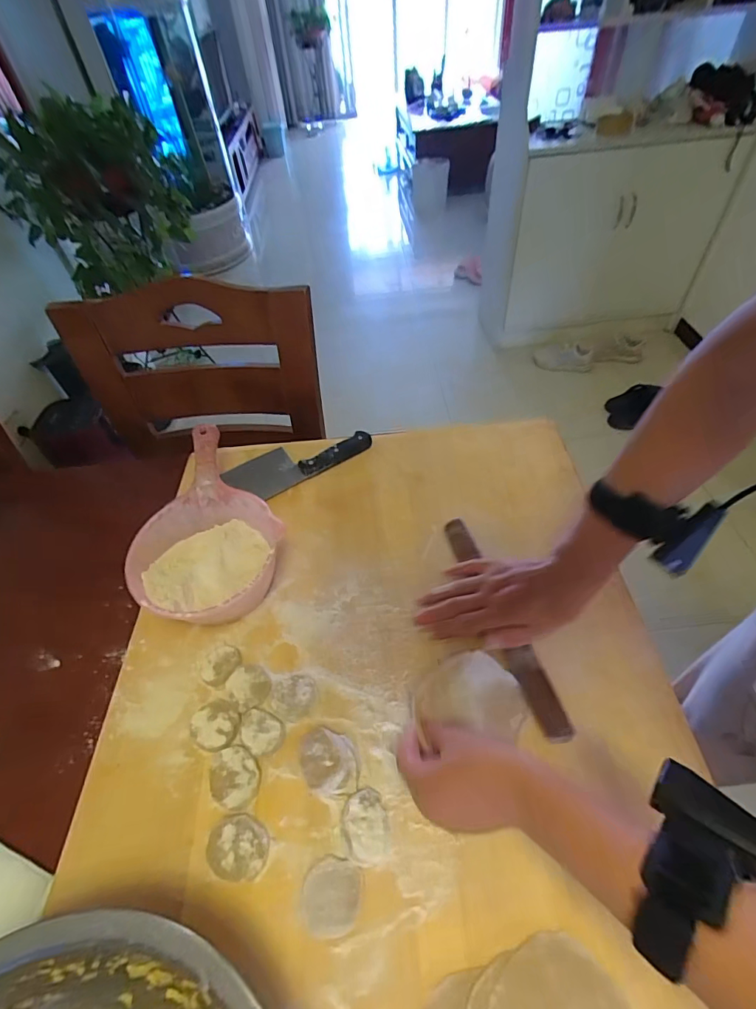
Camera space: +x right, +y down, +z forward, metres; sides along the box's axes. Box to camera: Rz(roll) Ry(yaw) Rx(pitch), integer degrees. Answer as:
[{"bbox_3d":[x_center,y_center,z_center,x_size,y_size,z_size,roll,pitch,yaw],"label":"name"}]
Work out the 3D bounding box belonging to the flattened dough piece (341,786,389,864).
[{"bbox_3d":[-0.011,0.262,0.368,0.036,0.015,0.049,-7,50,-1],"label":"flattened dough piece"}]

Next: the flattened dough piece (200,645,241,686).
[{"bbox_3d":[-0.164,0.164,0.466,0.040,0.016,0.041,-2,50,3],"label":"flattened dough piece"}]

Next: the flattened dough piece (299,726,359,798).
[{"bbox_3d":[-0.043,0.225,0.395,0.046,0.022,0.051,-11,50,-4],"label":"flattened dough piece"}]

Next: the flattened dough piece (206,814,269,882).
[{"bbox_3d":[-0.114,0.280,0.368,0.049,0.013,0.041,10,52,13],"label":"flattened dough piece"}]

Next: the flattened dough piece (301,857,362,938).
[{"bbox_3d":[-0.036,0.300,0.346,0.043,0.012,0.045,-2,50,3],"label":"flattened dough piece"}]

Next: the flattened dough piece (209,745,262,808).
[{"bbox_3d":[-0.128,0.242,0.398,0.046,0.016,0.043,-2,50,3],"label":"flattened dough piece"}]

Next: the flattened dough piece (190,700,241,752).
[{"bbox_3d":[-0.154,0.210,0.429,0.044,0.015,0.043,-2,50,3],"label":"flattened dough piece"}]

